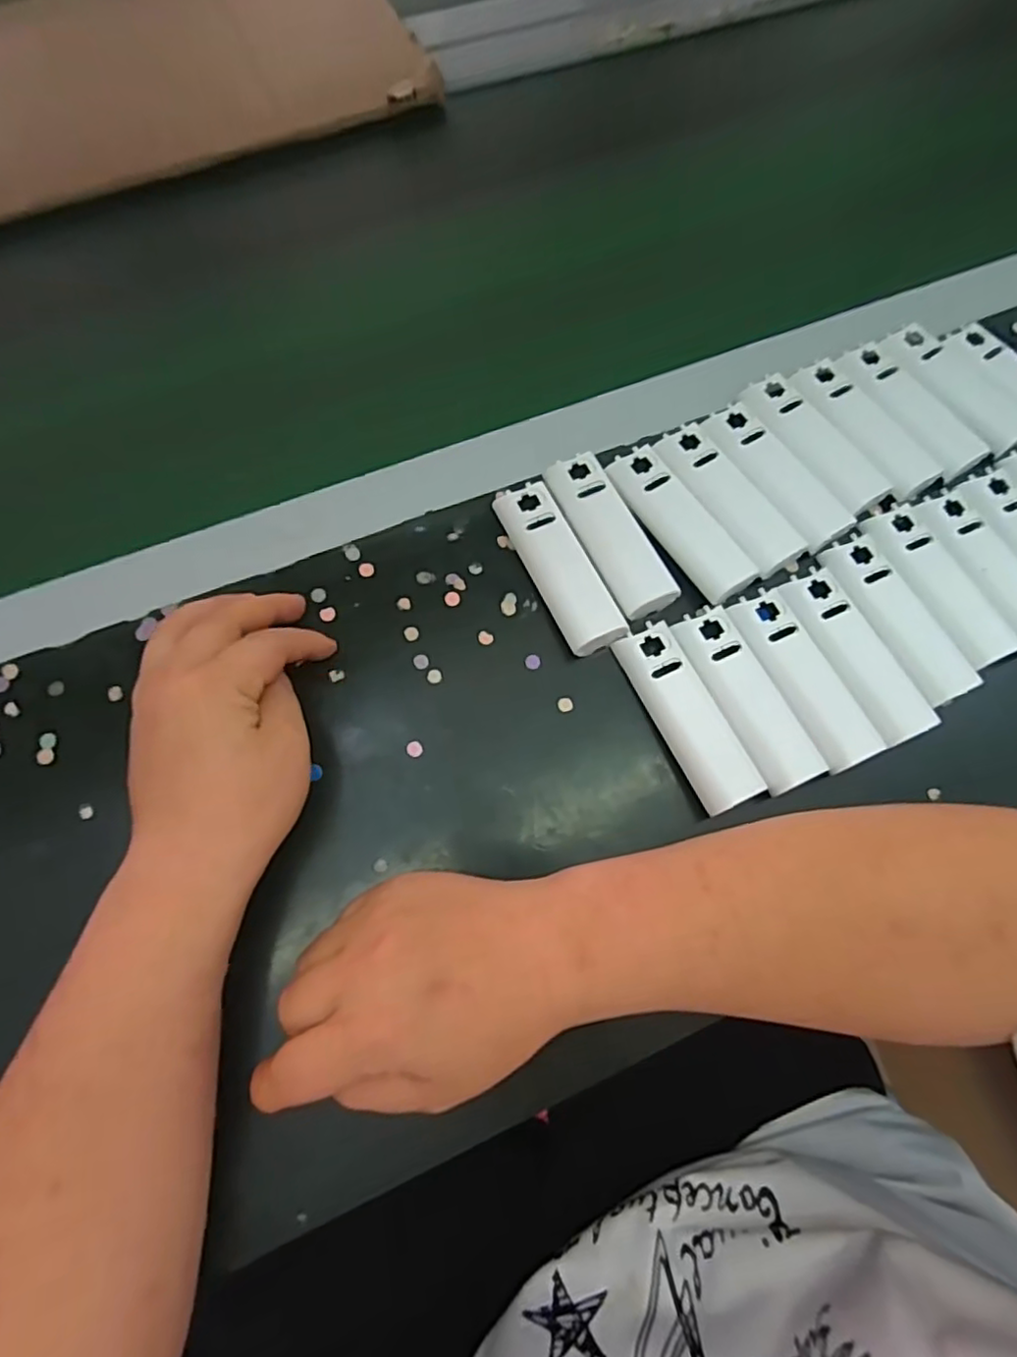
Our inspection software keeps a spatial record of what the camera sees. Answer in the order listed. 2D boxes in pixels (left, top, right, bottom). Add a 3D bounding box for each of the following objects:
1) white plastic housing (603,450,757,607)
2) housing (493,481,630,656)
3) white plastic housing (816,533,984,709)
[{"bbox_3d":[0.097,-0.090,0.364,0.032,0.007,0.102,-32,76,-10],"label":"white plastic housing"},{"bbox_3d":[0.028,-0.063,0.358,0.033,0.013,0.103,-24,75,-8],"label":"housing"},{"bbox_3d":[0.212,-0.034,0.351,0.034,0.010,0.101,-27,75,-9],"label":"white plastic housing"}]

